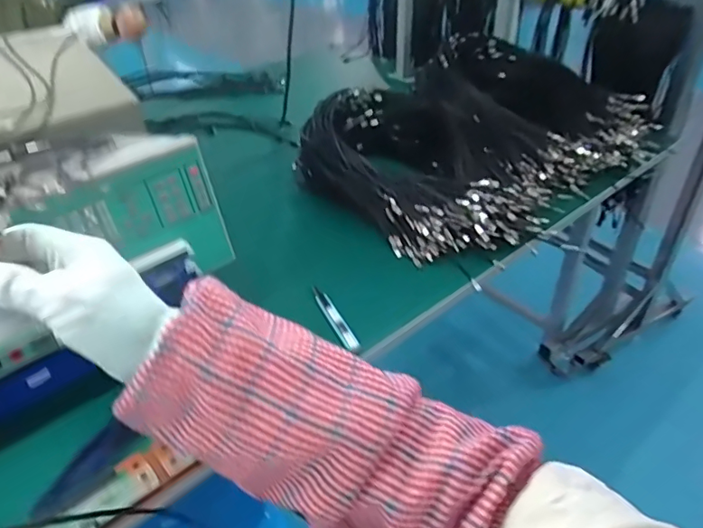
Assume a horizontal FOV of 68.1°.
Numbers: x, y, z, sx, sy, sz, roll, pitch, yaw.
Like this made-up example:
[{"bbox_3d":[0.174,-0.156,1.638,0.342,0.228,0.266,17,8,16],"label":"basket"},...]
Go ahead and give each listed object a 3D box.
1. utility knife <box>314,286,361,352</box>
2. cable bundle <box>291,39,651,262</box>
[{"bbox_3d":[-0.026,0.074,0.752,0.019,0.017,0.140,-16,40,-19],"label":"utility knife"},{"bbox_3d":[0.256,-0.263,1.057,0.613,0.175,0.467,-24,43,-28],"label":"cable bundle"}]

